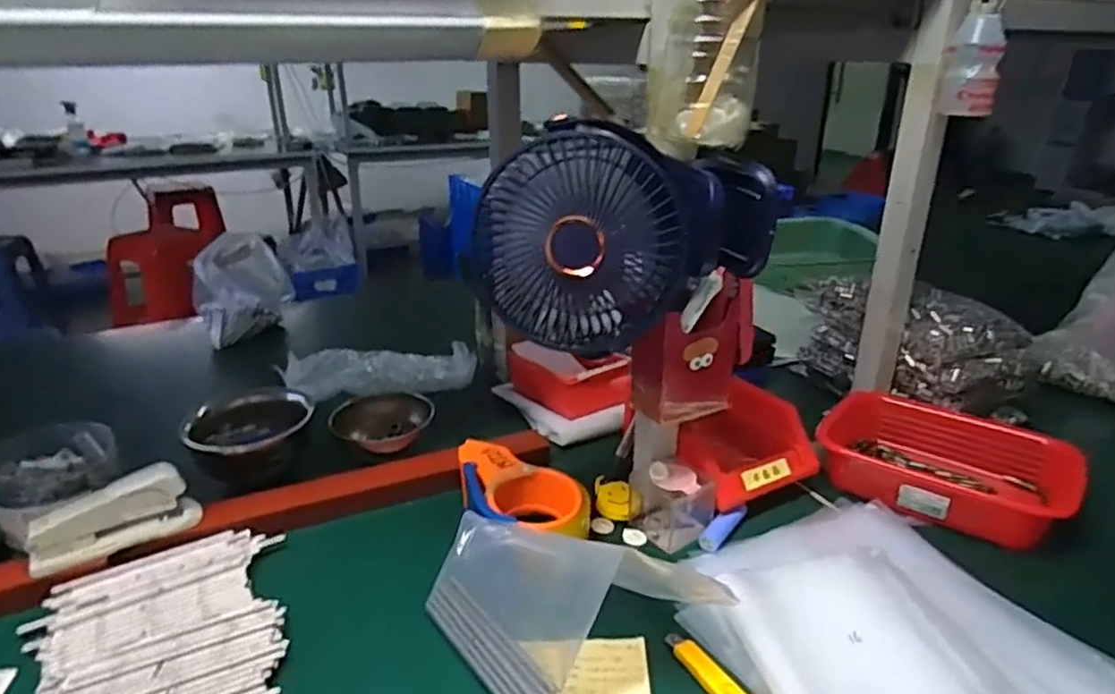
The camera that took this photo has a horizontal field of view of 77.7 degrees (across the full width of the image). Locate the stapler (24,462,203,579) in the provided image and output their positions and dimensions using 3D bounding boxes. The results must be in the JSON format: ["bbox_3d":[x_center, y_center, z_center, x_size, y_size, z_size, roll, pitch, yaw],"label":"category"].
[{"bbox_3d":[-0.377,0.146,0.590,0.122,0.063,0.030,-14,27,-31],"label":"stapler"}]

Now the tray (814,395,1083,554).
[{"bbox_3d":[0.373,0.108,0.673,0.212,0.046,0.140,15,27,30],"label":"tray"}]

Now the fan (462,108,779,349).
[{"bbox_3d":[0.050,-0.077,0.503,0.211,0.146,0.090,-8,25,-20],"label":"fan"}]

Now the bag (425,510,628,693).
[{"bbox_3d":[-0.034,0.175,0.488,0.149,0.127,0.017,21,4,43],"label":"bag"}]

